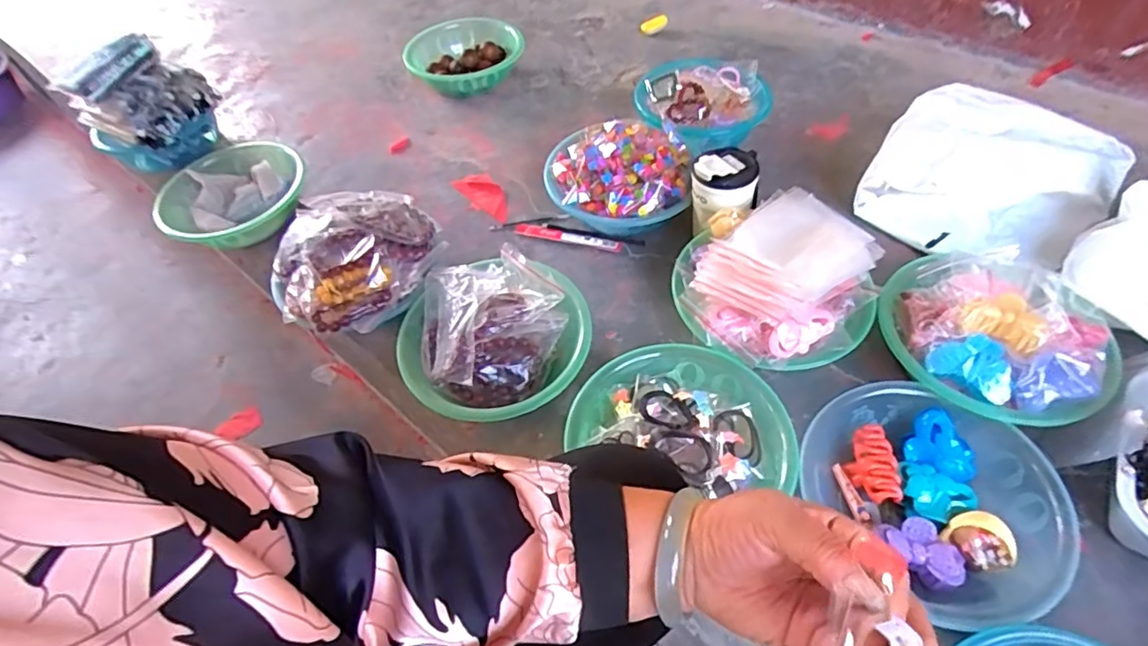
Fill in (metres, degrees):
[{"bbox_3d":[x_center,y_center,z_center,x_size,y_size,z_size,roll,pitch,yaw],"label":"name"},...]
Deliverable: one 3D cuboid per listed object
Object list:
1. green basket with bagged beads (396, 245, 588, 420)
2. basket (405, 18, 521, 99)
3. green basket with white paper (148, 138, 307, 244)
[{"bbox_3d":[-0.098,0.024,0.733,0.224,0.091,0.224,-3,52,3],"label":"green basket with bagged beads"},{"bbox_3d":[-0.217,-0.526,1.155,0.225,0.064,0.204,-19,53,-9],"label":"basket"},{"bbox_3d":[-0.593,-0.230,1.016,0.258,0.063,0.253,-13,52,-5],"label":"green basket with white paper"}]

